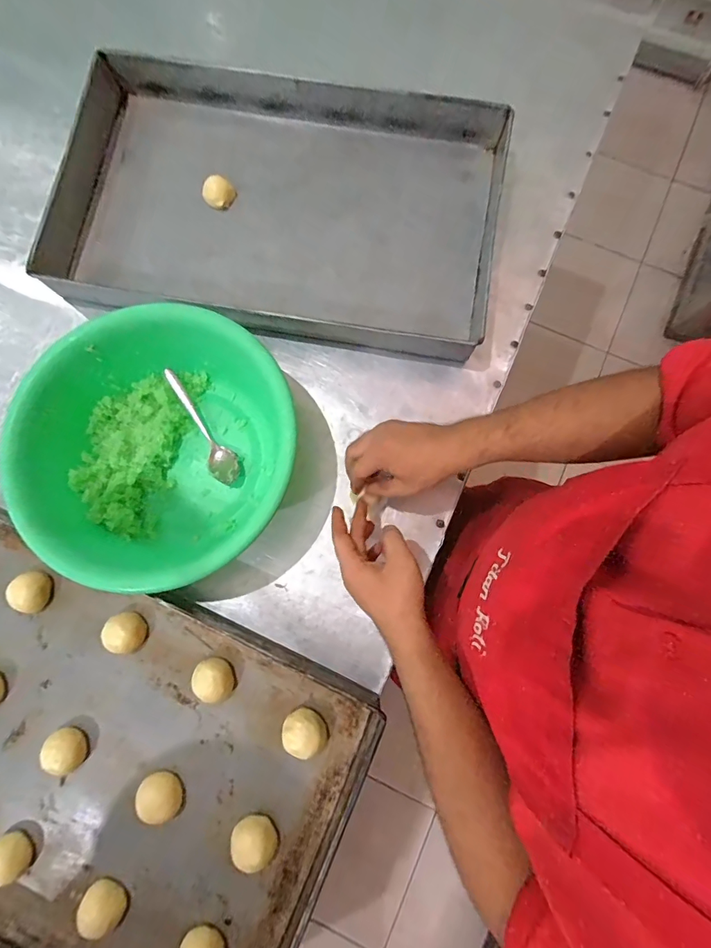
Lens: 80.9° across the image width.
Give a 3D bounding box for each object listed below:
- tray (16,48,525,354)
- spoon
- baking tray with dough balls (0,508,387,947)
[{"bbox_3d":[-0.103,-0.383,0.598,0.603,0.069,0.372,8,80,1],"label":"tray"},{"bbox_3d":[-0.209,-0.060,0.557,0.037,0.027,0.171,-35,82,-6],"label":"spoon"},{"bbox_3d":[-0.369,0.324,0.475,0.712,0.054,0.440,25,81,4],"label":"baking tray with dough balls"}]

